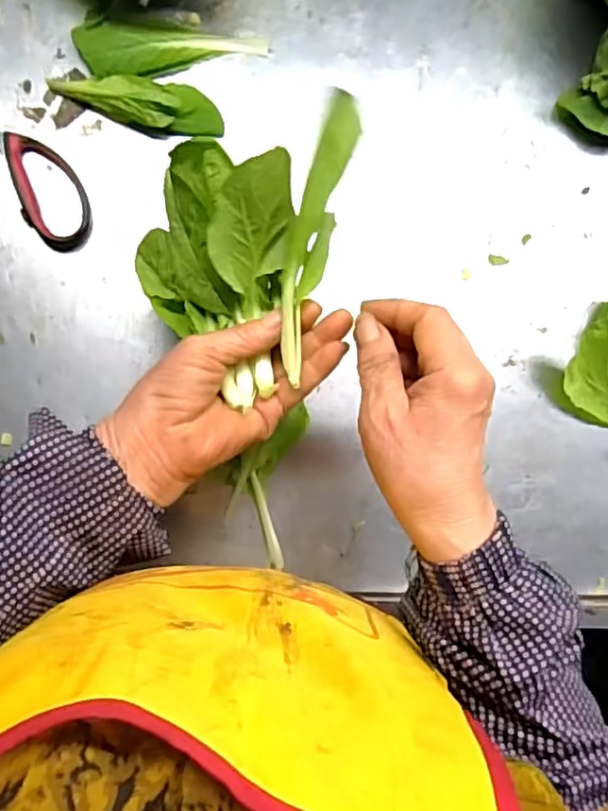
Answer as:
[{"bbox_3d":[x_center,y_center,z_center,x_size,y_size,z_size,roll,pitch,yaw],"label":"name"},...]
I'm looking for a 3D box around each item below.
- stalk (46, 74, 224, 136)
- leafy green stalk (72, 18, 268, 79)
[{"bbox_3d":[-0.126,-0.227,0.473,0.126,0.022,0.033,8,85,-7],"label":"stalk"},{"bbox_3d":[-0.100,-0.273,0.480,0.141,0.019,0.053,-2,87,-8],"label":"leafy green stalk"}]

